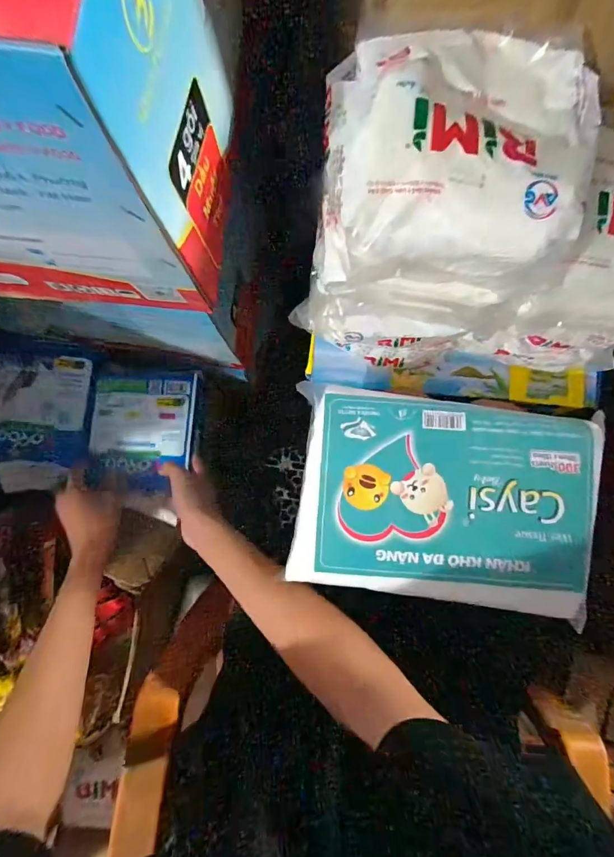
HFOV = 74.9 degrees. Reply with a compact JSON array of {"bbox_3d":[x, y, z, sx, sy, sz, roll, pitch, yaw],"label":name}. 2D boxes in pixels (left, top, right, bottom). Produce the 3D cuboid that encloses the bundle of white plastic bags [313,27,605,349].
[{"bbox_3d":[0.120,-0.198,0.361,0.197,0.168,0.180,-2,84,-2],"label":"bundle of white plastic bags"}]

